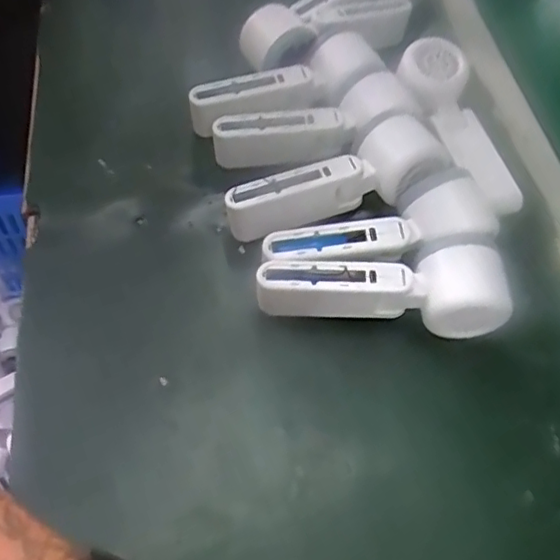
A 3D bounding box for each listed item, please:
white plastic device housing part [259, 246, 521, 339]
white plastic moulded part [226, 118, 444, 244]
[{"bbox_3d":[0.068,0.012,0.406,0.165,0.058,0.051,-1,58,-6],"label":"white plastic device housing part"},{"bbox_3d":[0.039,-0.067,0.440,0.154,0.056,0.047,-19,61,-16],"label":"white plastic moulded part"}]

